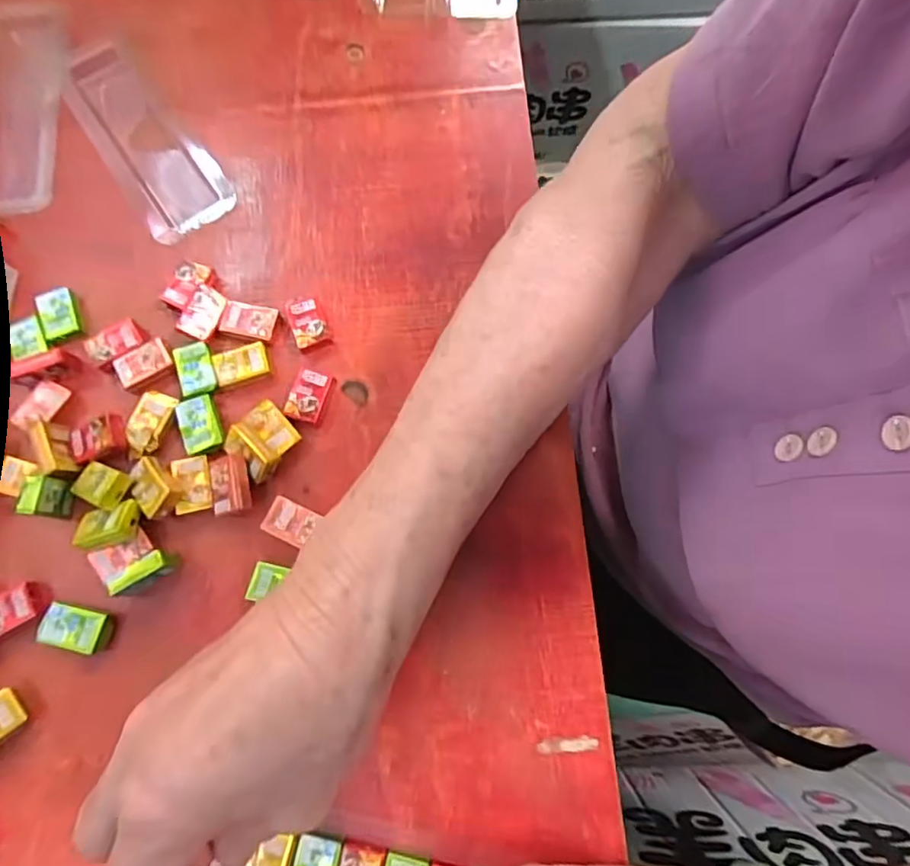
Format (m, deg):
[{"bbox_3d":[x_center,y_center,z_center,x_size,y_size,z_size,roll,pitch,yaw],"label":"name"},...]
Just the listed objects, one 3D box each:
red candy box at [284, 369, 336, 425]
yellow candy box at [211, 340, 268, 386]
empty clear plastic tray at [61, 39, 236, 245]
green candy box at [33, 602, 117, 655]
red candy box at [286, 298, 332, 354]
[{"bbox_3d":[-0.068,-0.017,0.270,0.019,0.008,0.025,15,76,3],"label":"red candy box"},{"bbox_3d":[-0.102,-0.033,0.273,0.025,0.005,0.017,-17,77,-4],"label":"yellow candy box"},{"bbox_3d":[-0.166,-0.158,0.304,0.045,0.008,0.131,-34,79,-8],"label":"empty clear plastic tray"},{"bbox_3d":[-0.163,0.083,0.246,0.028,0.010,0.017,13,76,3],"label":"green candy box"},{"bbox_3d":[-0.072,-0.052,0.279,0.016,0.008,0.027,-22,77,-6],"label":"red candy box"}]

